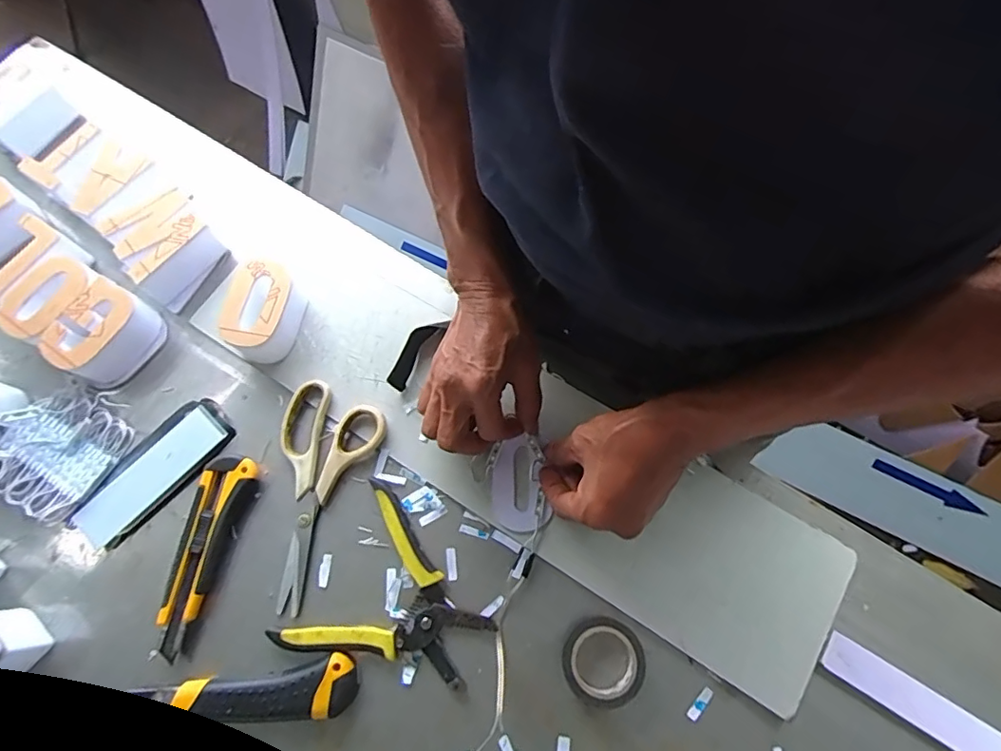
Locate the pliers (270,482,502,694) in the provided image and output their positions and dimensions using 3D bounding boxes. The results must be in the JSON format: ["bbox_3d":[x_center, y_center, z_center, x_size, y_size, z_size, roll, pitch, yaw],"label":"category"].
[{"bbox_3d":[-0.090,0.187,0.427,0.149,0.013,0.134,38,77,14],"label":"pliers"}]

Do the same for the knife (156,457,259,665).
[{"bbox_3d":[-0.247,0.143,0.446,0.039,0.022,0.153,15,72,8],"label":"knife"}]

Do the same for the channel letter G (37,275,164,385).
[{"bbox_3d":[-0.360,-0.037,0.495,0.060,0.046,0.083,27,74,12],"label":"channel letter G"}]

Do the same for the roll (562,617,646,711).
[{"bbox_3d":[0.077,0.215,0.409,0.057,0.019,0.059,-1,71,2],"label":"roll"}]

